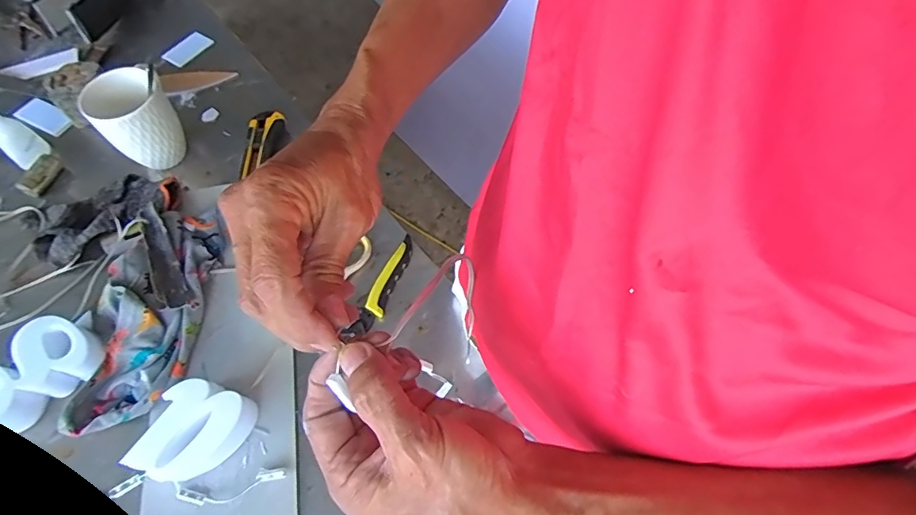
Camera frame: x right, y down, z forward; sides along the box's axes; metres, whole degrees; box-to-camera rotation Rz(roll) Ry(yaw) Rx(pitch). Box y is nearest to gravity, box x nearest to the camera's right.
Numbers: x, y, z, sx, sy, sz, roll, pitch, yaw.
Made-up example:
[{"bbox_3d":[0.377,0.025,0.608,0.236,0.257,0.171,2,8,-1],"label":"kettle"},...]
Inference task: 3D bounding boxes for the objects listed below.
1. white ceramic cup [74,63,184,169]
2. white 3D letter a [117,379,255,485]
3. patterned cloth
[{"bbox_3d":[-0.380,-0.162,0.599,0.078,0.116,0.082,0,61,-1],"label":"white ceramic cup"},{"bbox_3d":[-0.236,0.159,0.451,0.069,0.045,0.084,16,63,9],"label":"white 3D letter a"},{"bbox_3d":[-0.320,0.037,0.521,0.108,0.047,0.276,1,61,1],"label":"patterned cloth"}]

